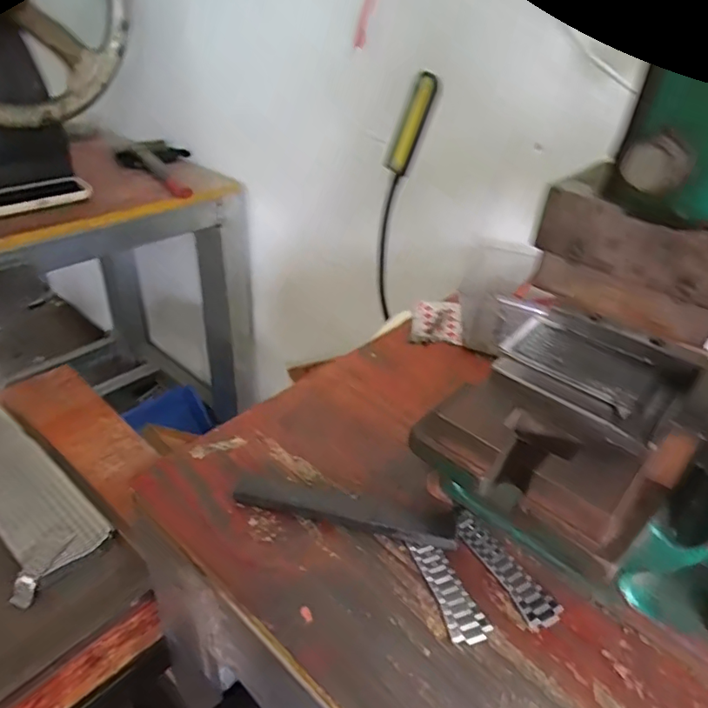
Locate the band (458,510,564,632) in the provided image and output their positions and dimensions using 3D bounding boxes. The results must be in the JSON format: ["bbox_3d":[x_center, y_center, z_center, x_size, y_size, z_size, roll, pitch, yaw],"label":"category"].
[{"bbox_3d":[0.096,0.136,0.346,0.023,0.005,0.084,-16,40,-25],"label":"band"}]

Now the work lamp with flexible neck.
[{"bbox_3d":[0.045,-0.130,0.513,0.034,0.246,0.041,6,35,3],"label":"work lamp with flexible neck"}]

